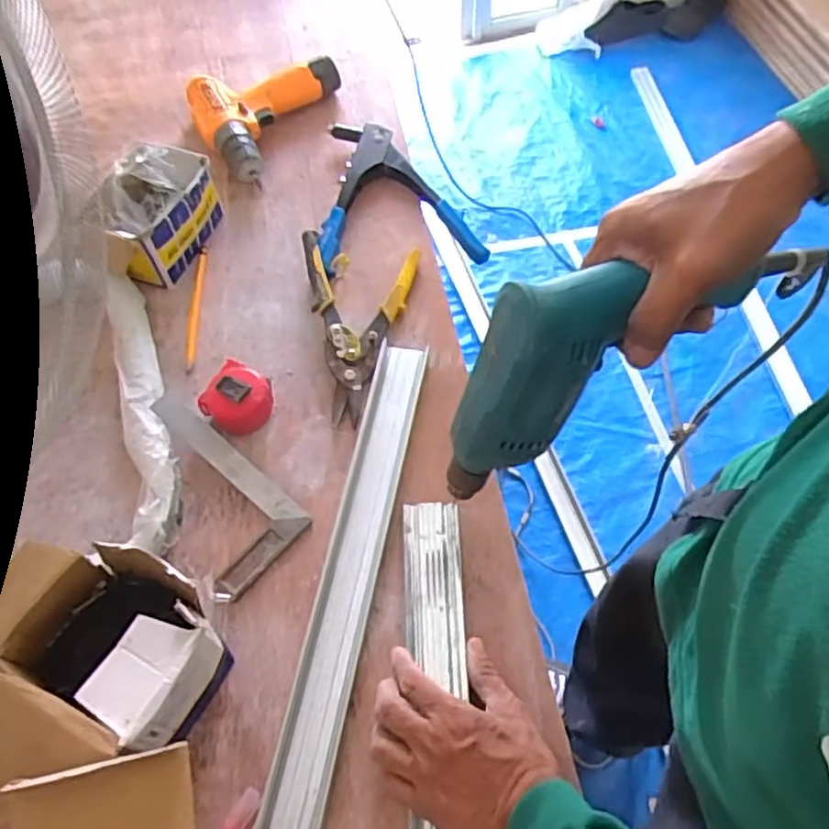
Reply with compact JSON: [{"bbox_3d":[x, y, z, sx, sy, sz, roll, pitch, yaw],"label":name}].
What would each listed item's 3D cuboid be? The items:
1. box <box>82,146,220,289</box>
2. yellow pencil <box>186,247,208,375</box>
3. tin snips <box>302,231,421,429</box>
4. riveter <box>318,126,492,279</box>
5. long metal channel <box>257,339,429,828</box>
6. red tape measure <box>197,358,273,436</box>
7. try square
[{"bbox_3d":[-0.298,-0.226,0.780,0.094,0.091,0.145,15,62,10],"label":"box"},{"bbox_3d":[-0.248,-0.122,0.778,0.012,0.007,0.175,-1,60,-3],"label":"yellow pencil"},{"bbox_3d":[-0.065,-0.097,0.738,0.124,0.046,0.217,4,60,-1],"label":"tin snips"},{"bbox_3d":[-0.026,-0.276,0.849,0.195,0.034,0.239,-9,60,-3],"label":"riveter"},{"bbox_3d":[-0.057,0.134,0.624,0.052,0.028,0.476,11,60,3],"label":"long metal channel"},{"bbox_3d":[-0.176,-0.015,0.691,0.065,0.042,0.063,-1,60,1],"label":"red tape measure"},{"bbox_3d":[-0.205,0.066,0.648,0.206,0.032,0.105,39,66,18],"label":"try square"}]

